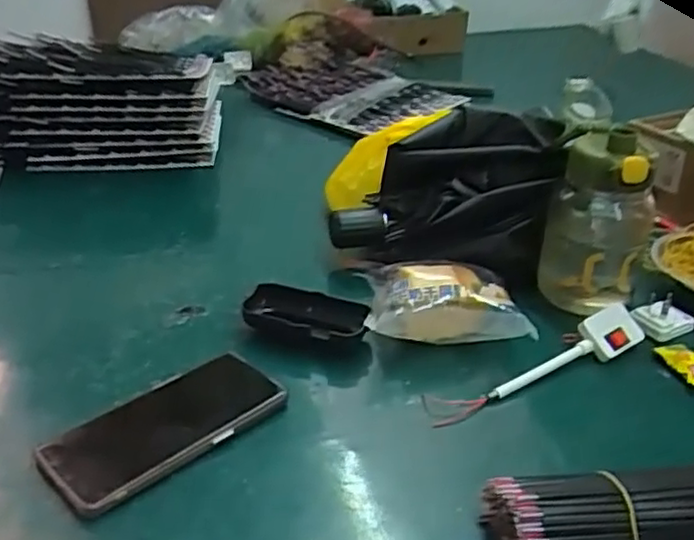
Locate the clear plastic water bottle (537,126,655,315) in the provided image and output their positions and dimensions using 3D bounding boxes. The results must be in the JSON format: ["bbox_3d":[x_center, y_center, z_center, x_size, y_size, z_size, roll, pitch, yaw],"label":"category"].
[{"bbox_3d":[0.222,-0.044,0.612,0.086,0.148,0.085,14,36,19],"label":"clear plastic water bottle"}]

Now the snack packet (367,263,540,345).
[{"bbox_3d":[0.081,0.026,0.585,0.131,0.053,0.088,-2,34,-3],"label":"snack packet"}]

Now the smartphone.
[{"bbox_3d":[-0.128,0.109,0.488,0.160,0.017,0.081,-26,40,-37],"label":"smartphone"}]

